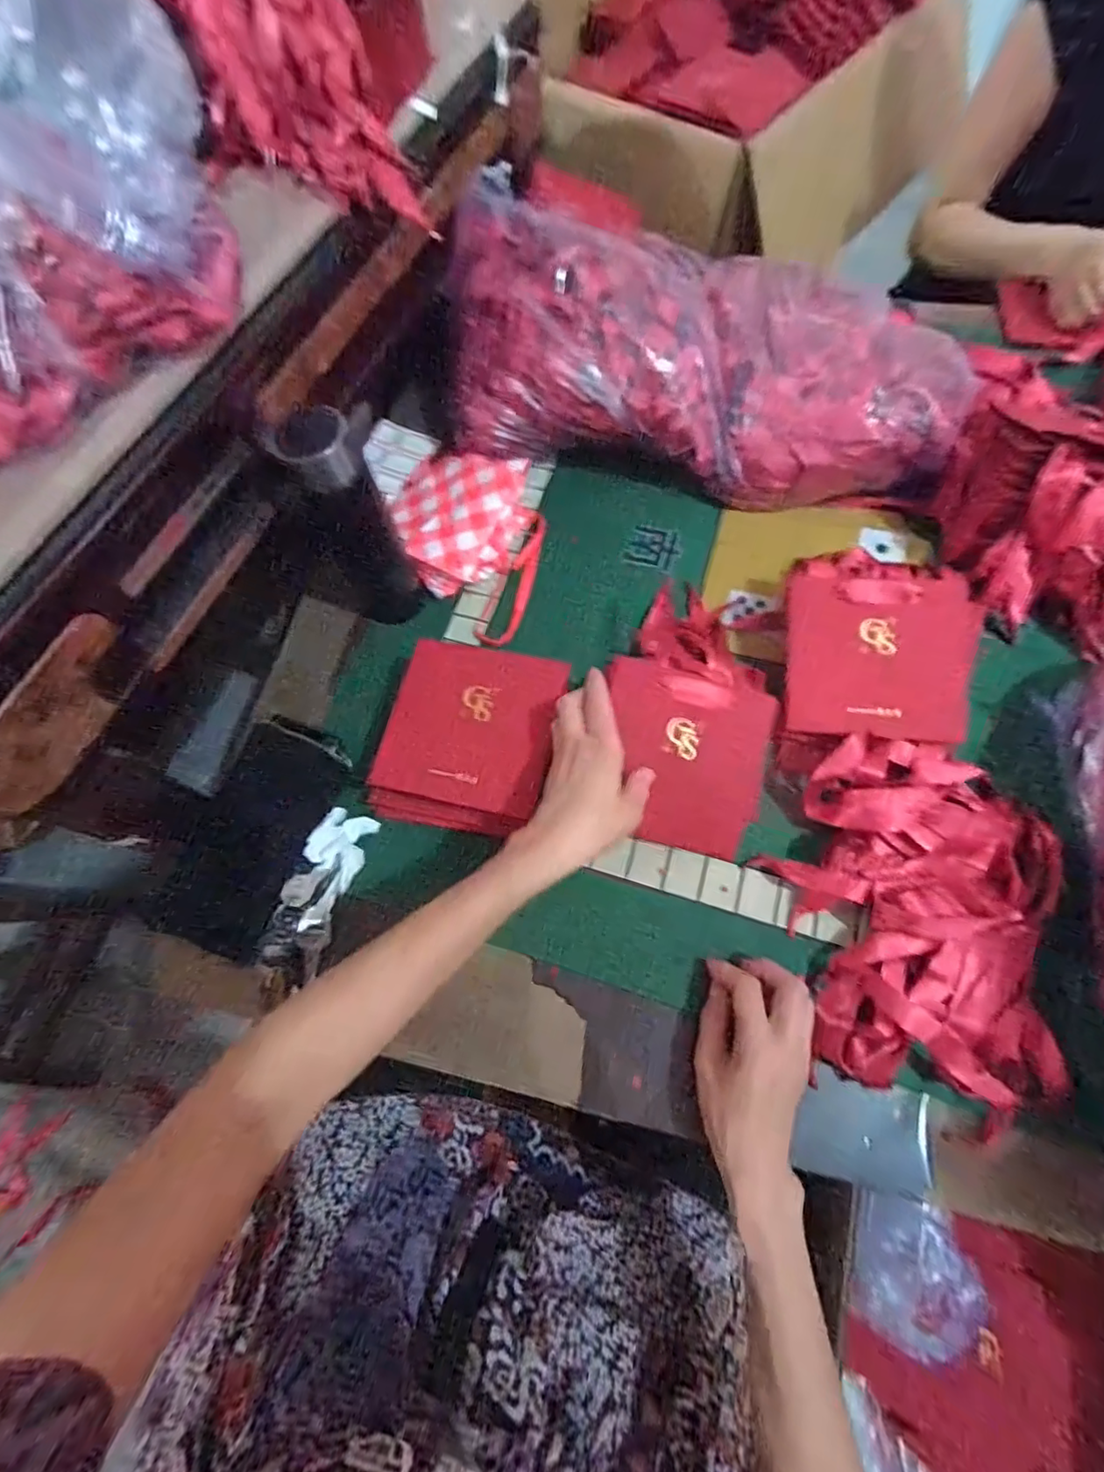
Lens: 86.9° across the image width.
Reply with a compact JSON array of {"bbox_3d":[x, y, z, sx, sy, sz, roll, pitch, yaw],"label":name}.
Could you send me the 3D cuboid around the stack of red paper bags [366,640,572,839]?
[{"bbox_3d":[-0.070,0.000,0.490,0.134,0.034,0.152,10,67,7],"label":"stack of red paper bags"}]

